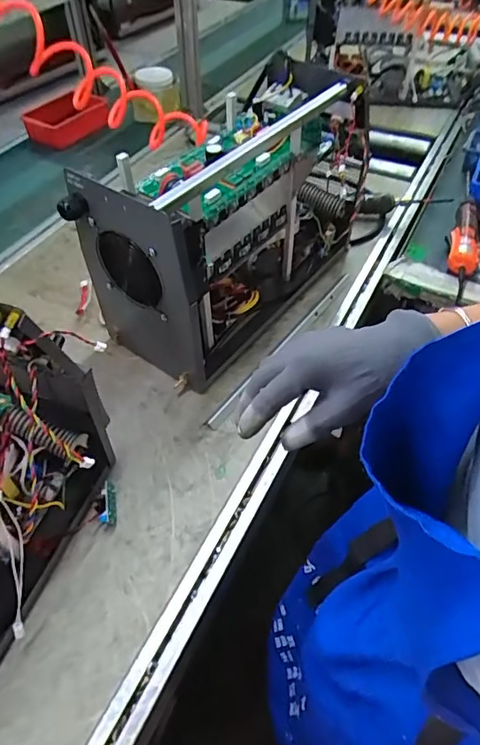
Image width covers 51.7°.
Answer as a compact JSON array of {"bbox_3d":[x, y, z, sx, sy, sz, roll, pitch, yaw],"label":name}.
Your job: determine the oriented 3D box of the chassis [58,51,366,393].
[{"bbox_3d":[-0.005,-0.238,0.783,0.210,0.303,0.465,32,57,24],"label":"chassis"}]

